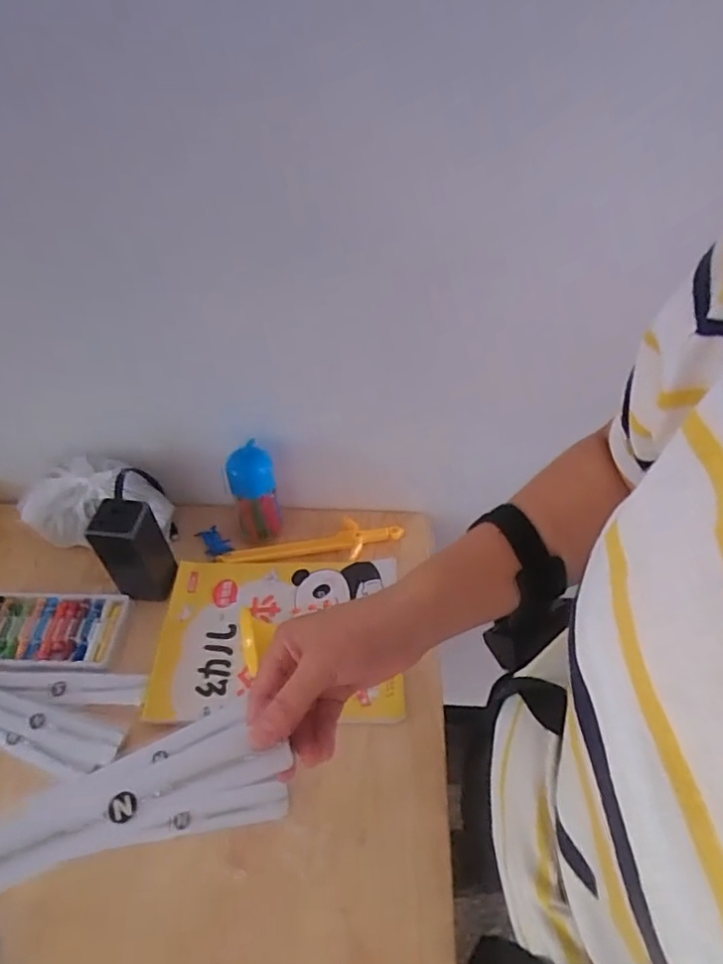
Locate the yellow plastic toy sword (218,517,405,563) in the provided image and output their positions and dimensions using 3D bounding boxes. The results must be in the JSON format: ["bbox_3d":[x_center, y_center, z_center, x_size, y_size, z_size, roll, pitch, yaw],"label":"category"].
[{"bbox_3d":[-0.060,0.074,0.696,0.219,0.010,0.044,-10,49,-7],"label":"yellow plastic toy sword"}]

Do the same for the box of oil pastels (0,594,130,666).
[{"bbox_3d":[-0.343,0.158,0.625,0.157,0.011,0.079,-1,48,2],"label":"box of oil pastels"}]

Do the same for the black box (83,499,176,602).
[{"bbox_3d":[-0.242,0.073,0.619,0.060,0.117,0.048,4,49,6],"label":"black box"}]

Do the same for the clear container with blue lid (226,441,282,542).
[{"bbox_3d":[-0.121,0.017,0.661,0.050,0.128,0.042,-11,49,-7],"label":"clear container with blue lid"}]

